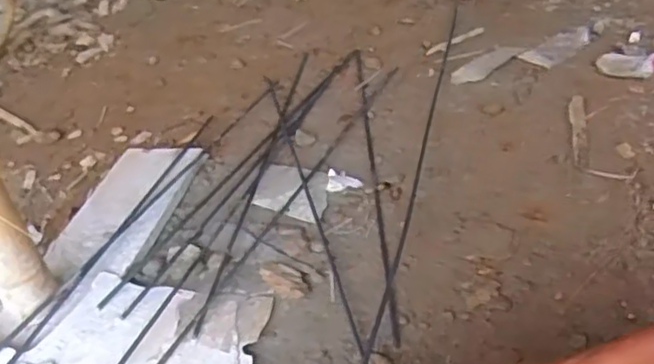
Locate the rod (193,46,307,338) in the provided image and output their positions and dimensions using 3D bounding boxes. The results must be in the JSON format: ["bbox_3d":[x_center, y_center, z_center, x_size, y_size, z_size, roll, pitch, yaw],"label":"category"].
[{"bbox_3d":[-0.105,-0.036,1.149,0.017,0.016,0.776,4,38,9],"label":"rod"}]

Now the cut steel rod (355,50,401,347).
[{"bbox_3d":[0.073,-0.035,1.113,0.014,0.014,0.773,-3,38,1],"label":"cut steel rod"}]

